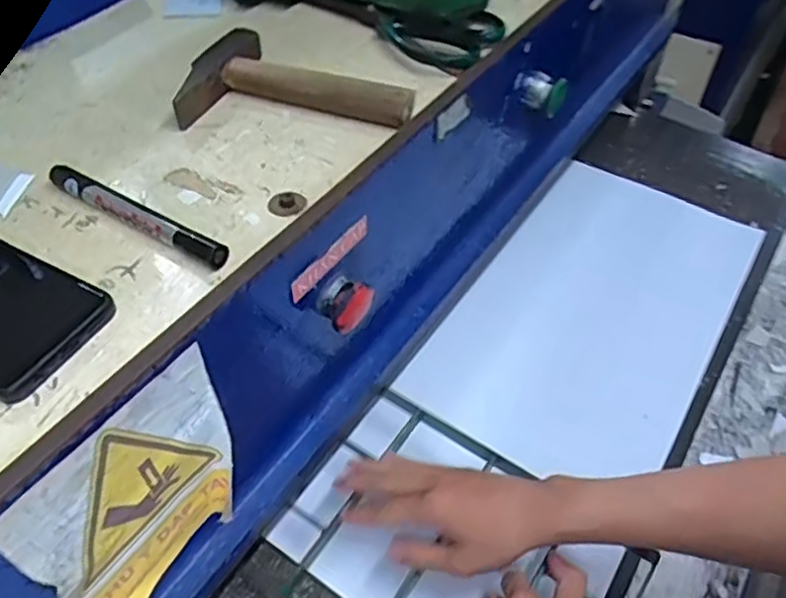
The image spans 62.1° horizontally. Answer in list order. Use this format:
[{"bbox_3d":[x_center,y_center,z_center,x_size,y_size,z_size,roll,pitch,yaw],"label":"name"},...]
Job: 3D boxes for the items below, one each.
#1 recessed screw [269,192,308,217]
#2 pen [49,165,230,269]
[{"bbox_3d":[-0.069,-0.063,0.424,0.025,0.006,0.022,-8,50,-8],"label":"recessed screw"},{"bbox_3d":[-0.162,-0.053,0.408,0.146,0.015,0.014,26,54,20],"label":"pen"}]

